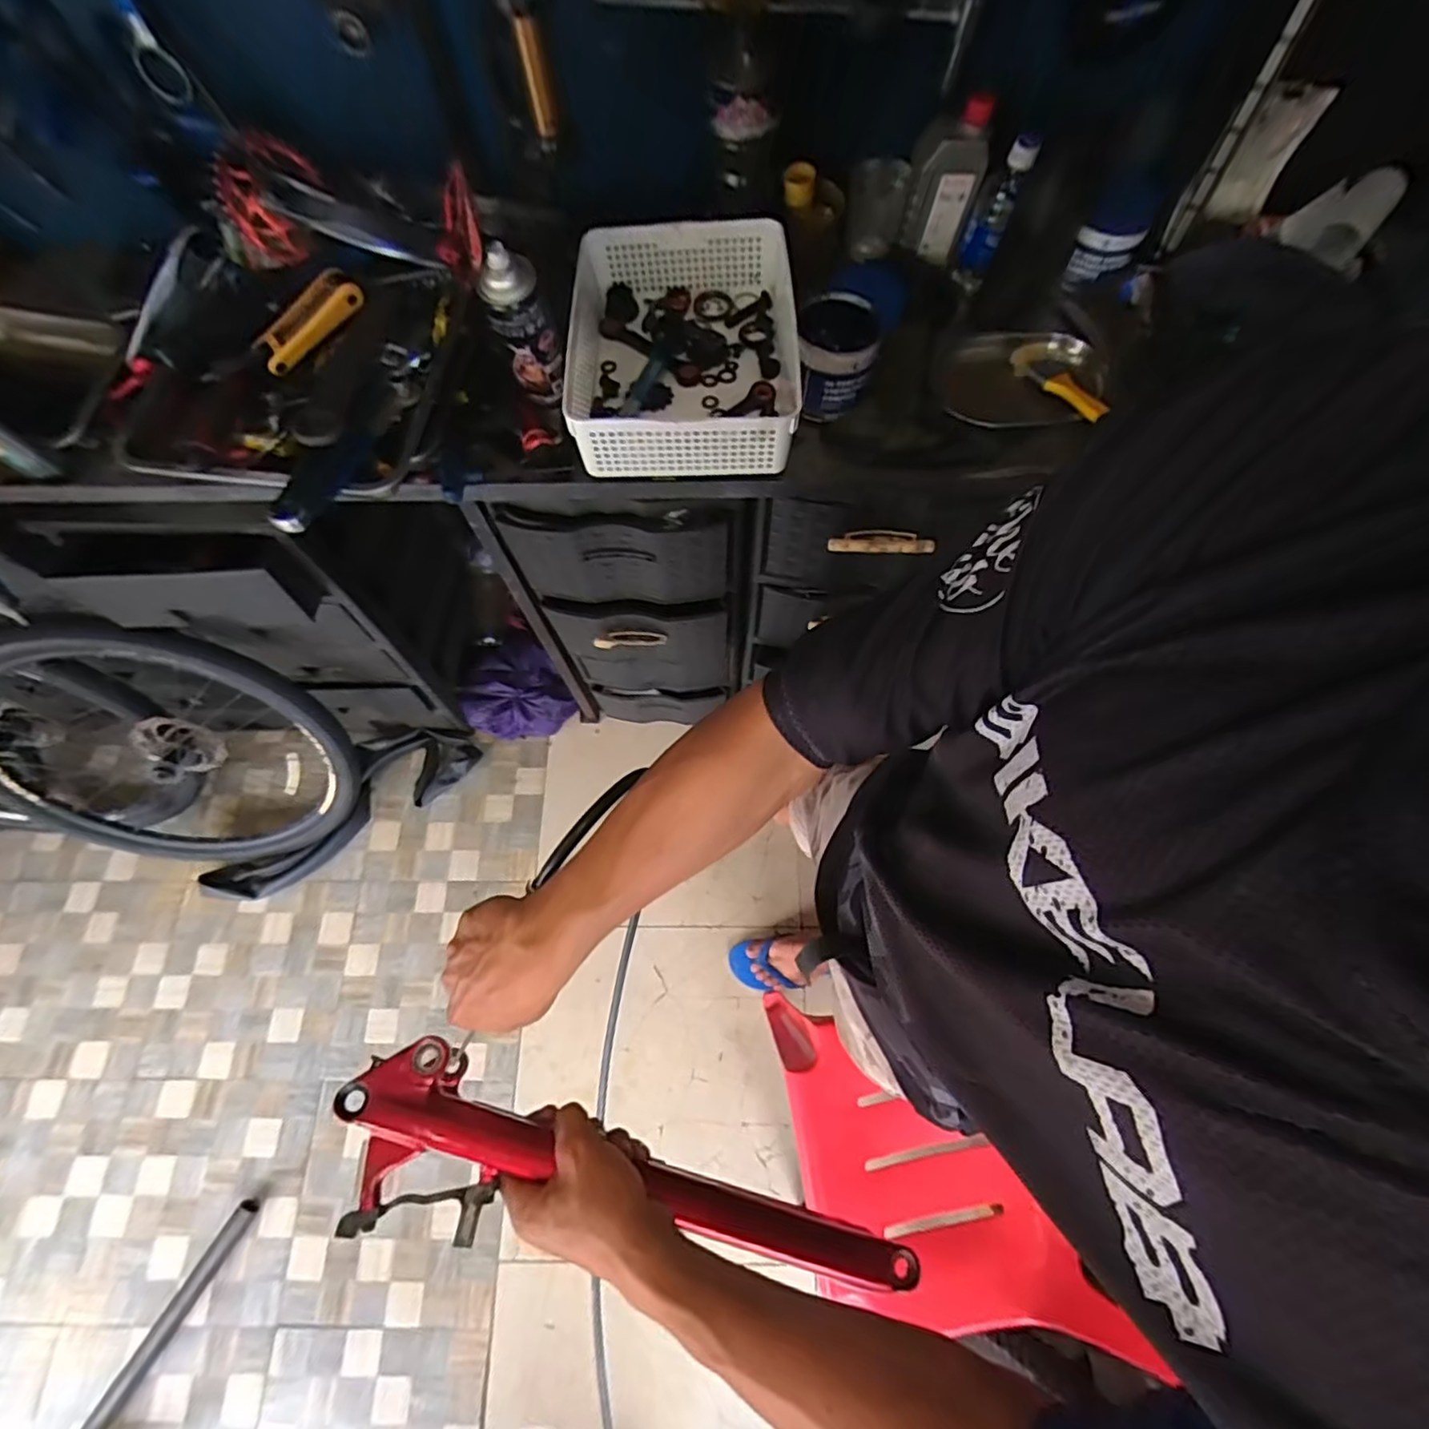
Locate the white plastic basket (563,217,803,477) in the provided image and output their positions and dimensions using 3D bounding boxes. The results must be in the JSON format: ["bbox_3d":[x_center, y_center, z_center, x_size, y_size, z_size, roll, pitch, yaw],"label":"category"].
[{"bbox_3d":[-0.033,-0.430,0.734,0.257,0.089,0.331,-2,70,-1],"label":"white plastic basket"}]

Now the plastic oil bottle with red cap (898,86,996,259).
[{"bbox_3d":[0.275,-0.633,0.752,0.083,0.148,0.051,16,71,6],"label":"plastic oil bottle with red cap"}]

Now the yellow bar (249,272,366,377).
[{"bbox_3d":[-0.444,-0.430,0.684,0.041,0.028,0.127,43,88,16],"label":"yellow bar"}]

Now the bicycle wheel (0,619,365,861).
[{"bbox_3d":[-1.063,0.064,1.241,0.656,0.630,0.147,-33,43,19],"label":"bicycle wheel"}]

